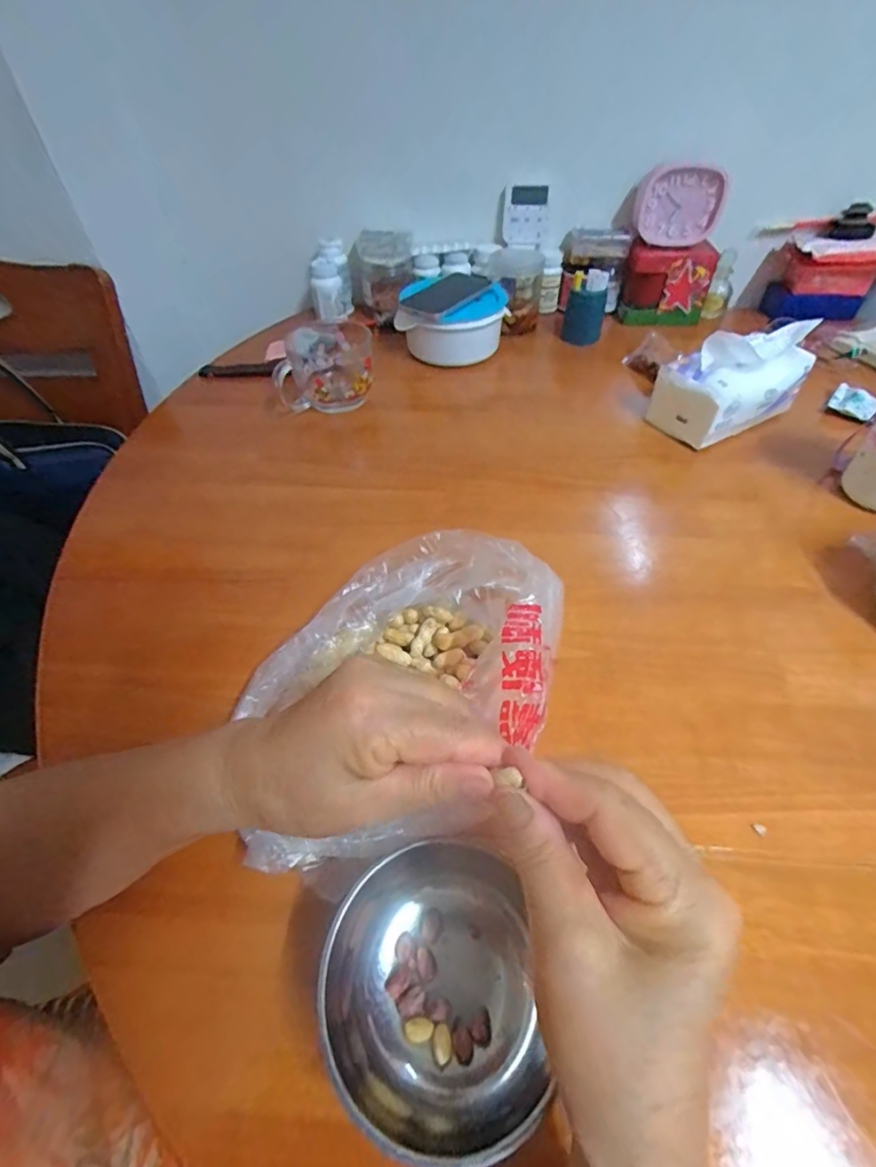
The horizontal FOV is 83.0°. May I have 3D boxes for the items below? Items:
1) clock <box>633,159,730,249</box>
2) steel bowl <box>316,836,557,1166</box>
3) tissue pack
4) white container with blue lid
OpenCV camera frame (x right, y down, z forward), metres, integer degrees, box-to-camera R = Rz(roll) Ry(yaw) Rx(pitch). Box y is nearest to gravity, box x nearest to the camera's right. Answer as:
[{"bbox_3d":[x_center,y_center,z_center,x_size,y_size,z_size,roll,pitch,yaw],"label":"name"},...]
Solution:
[{"bbox_3d":[0.357,-0.562,0.737,0.125,0.090,0.032,14,52,13],"label":"clock"},{"bbox_3d":[-0.005,0.202,0.247,0.098,0.059,0.114,-9,50,-6],"label":"steel bowl"},{"bbox_3d":[0.351,-0.239,0.593,0.165,0.111,0.093,-23,53,-16],"label":"tissue pack"},{"bbox_3d":[0.016,-0.396,0.749,0.153,0.073,0.154,-1,50,1],"label":"white container with blue lid"}]

